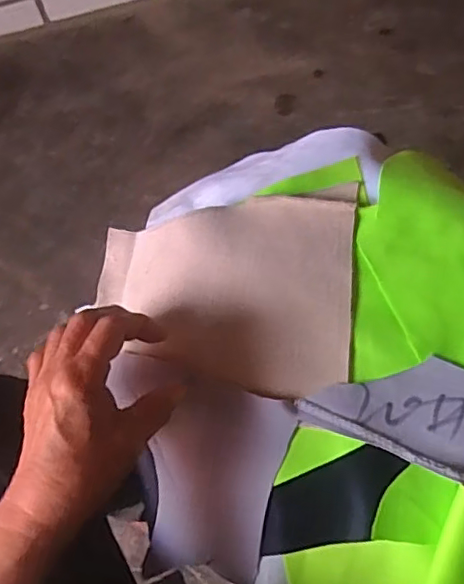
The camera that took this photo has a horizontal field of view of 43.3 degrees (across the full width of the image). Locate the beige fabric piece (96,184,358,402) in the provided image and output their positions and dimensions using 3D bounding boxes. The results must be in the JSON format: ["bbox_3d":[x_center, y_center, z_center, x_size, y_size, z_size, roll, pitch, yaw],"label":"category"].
[{"bbox_3d":[-0.008,-0.004,0.433,0.186,0.034,0.152,5,68,4],"label":"beige fabric piece"}]

